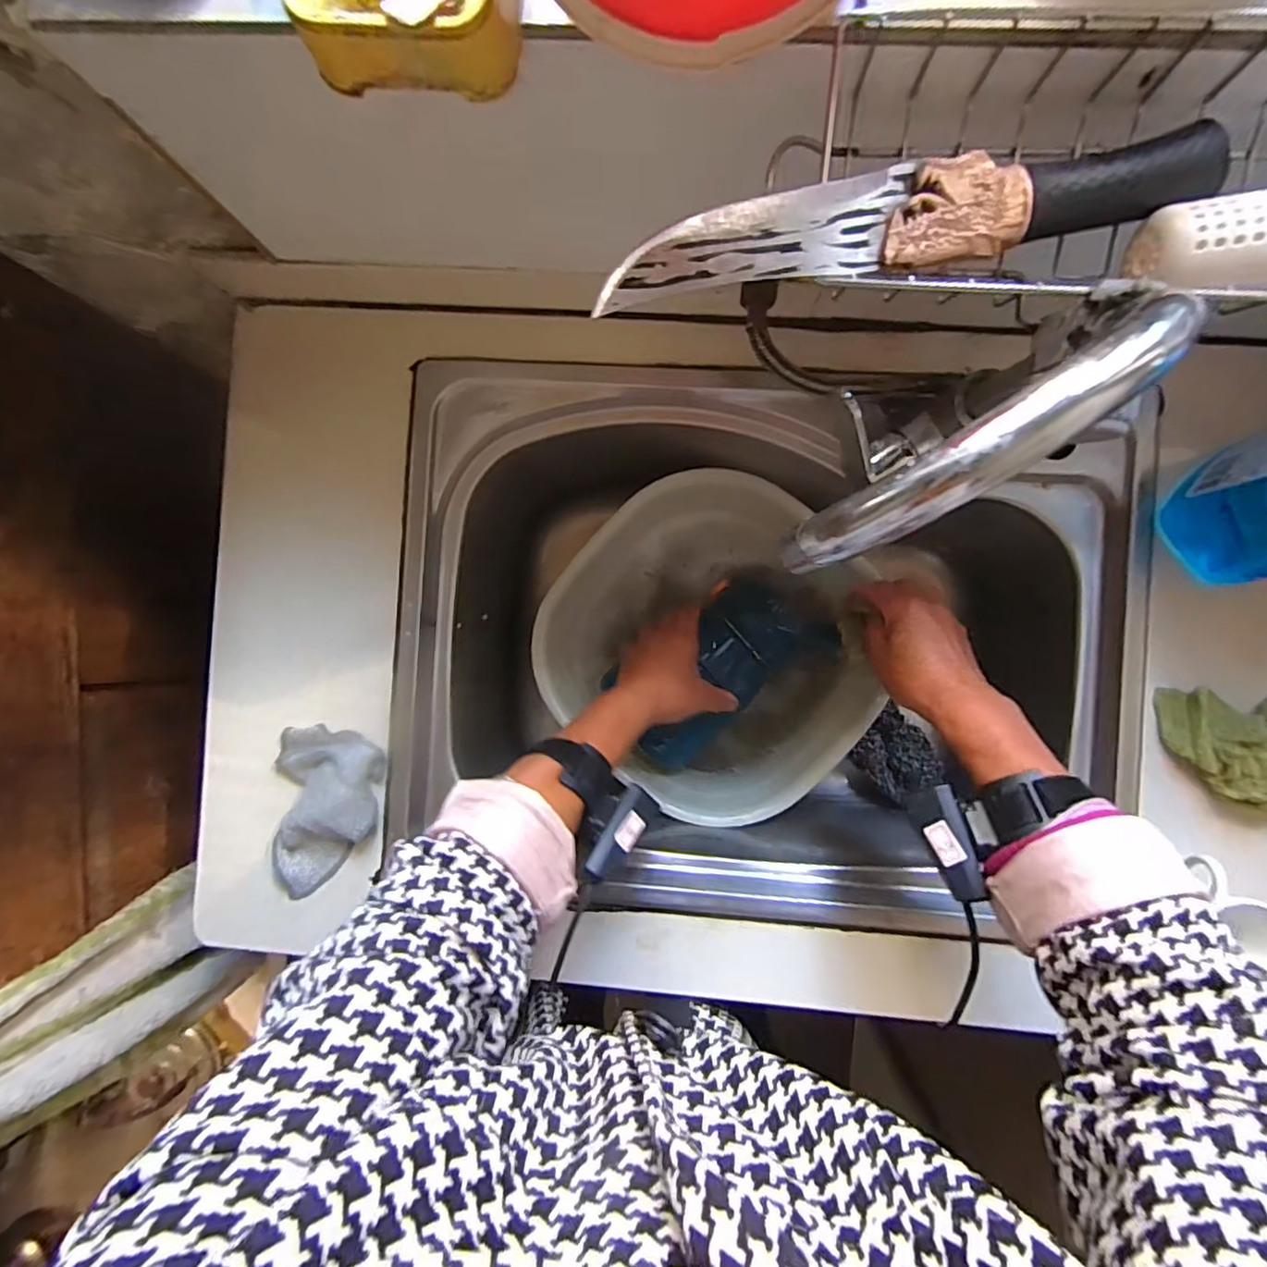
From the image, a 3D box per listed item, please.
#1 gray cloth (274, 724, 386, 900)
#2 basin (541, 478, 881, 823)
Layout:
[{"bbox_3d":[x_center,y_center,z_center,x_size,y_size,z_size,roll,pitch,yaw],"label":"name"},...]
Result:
[{"bbox_3d":[-0.247,0.144,0.475,0.085,0.034,0.133,-2,90,4],"label":"gray cloth"},{"bbox_3d":[0.077,0.010,0.578,0.307,0.090,0.286,0,90,4],"label":"basin"}]

